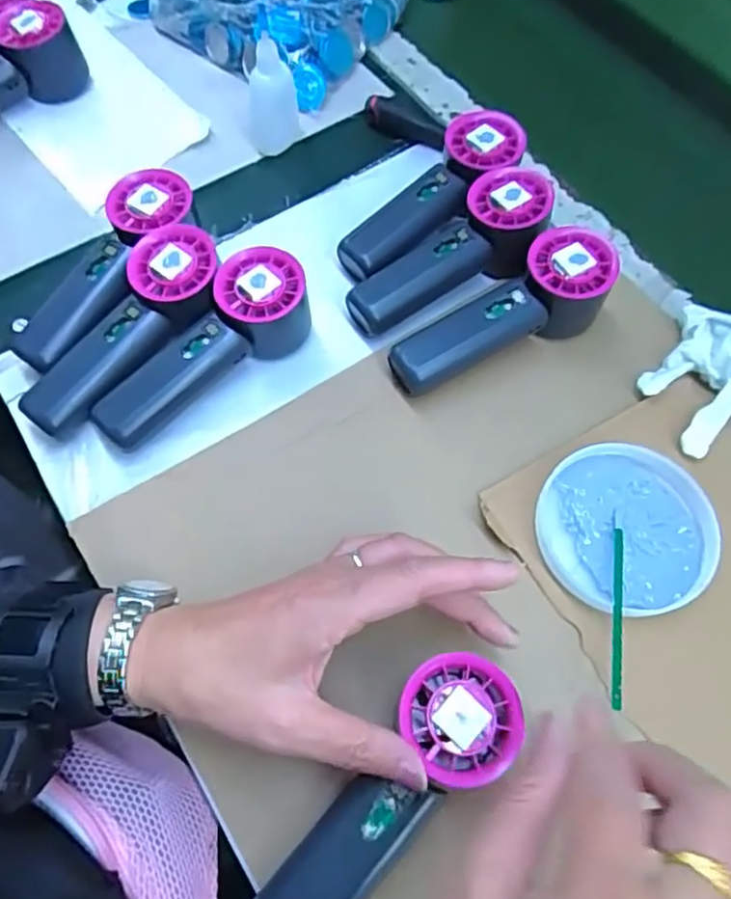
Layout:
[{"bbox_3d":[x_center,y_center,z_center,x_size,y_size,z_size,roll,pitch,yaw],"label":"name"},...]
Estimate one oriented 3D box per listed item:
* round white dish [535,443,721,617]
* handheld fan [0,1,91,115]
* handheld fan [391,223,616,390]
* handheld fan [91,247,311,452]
[{"bbox_3d":[0.156,0.046,0.379,0.108,0.016,0.096,-14,66,-7],"label":"round white dish"},{"bbox_3d":[-0.306,-0.297,0.516,0.152,0.060,0.048,-31,69,-17],"label":"handheld fan"},{"bbox_3d":[0.091,-0.083,0.419,0.154,0.056,0.056,-33,69,-14],"label":"handheld fan"},{"bbox_3d":[-0.103,-0.062,0.408,0.154,0.055,0.051,-42,72,-17],"label":"handheld fan"}]

